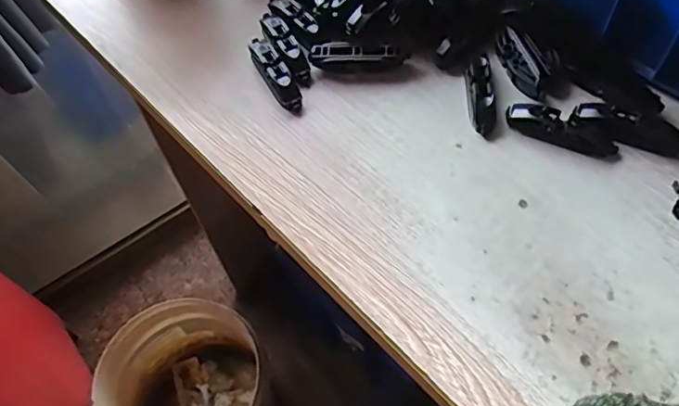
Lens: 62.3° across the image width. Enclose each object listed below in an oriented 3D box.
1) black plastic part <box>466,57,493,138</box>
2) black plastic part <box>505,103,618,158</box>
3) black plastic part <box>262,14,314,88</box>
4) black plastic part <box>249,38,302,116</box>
[{"bbox_3d":[0.111,-0.085,0.439,0.017,0.016,0.065,-1,72,4],"label":"black plastic part"},{"bbox_3d":[0.167,-0.056,0.421,0.081,0.017,0.020,21,62,17],"label":"black plastic part"},{"bbox_3d":[-0.047,-0.133,0.483,0.021,0.020,0.084,-26,60,-11],"label":"black plastic part"},{"bbox_3d":[-0.053,-0.107,0.467,0.019,0.020,0.079,-27,60,-11],"label":"black plastic part"}]

